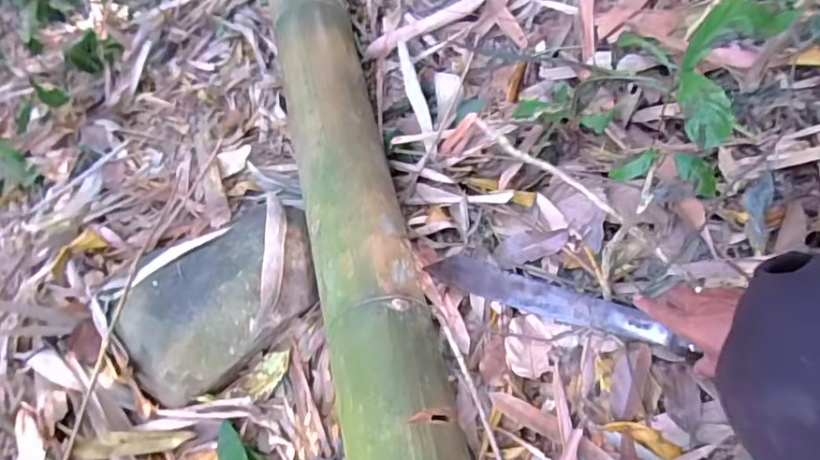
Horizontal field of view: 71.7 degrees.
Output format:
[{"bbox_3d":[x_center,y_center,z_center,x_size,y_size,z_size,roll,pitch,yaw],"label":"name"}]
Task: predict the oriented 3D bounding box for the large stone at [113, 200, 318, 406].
[{"bbox_3d":[-0.249,0.080,0.745,0.292,0.098,0.198,-40,70,-15],"label":"large stone"}]

